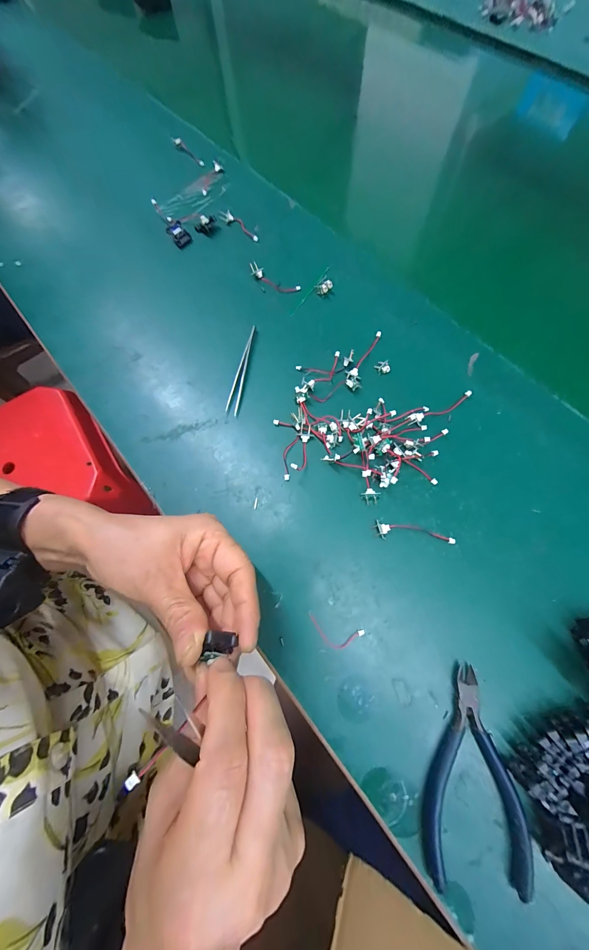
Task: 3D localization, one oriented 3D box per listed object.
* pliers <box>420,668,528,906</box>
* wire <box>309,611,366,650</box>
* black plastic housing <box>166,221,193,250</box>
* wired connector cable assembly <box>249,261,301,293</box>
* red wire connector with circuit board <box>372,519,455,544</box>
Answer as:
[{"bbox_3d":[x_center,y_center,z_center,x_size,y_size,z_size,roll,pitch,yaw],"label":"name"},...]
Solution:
[{"bbox_3d":[0.118,0.193,0.206,0.058,0.009,0.115,9,72,6],"label":"pliers"},{"bbox_3d":[0.029,0.120,0.239,0.043,0.004,0.019,17,73,8],"label":"wire"},{"bbox_3d":[-0.138,-0.288,0.382,0.021,0.018,0.025,-42,75,-11],"label":"black plastic housing"},{"bbox_3d":[-0.022,-0.219,0.353,0.059,0.012,0.015,30,75,12],"label":"wired connector cable assembly"},{"bbox_3d":[0.099,0.048,0.261,0.064,0.004,0.014,5,72,5],"label":"red wire connector with circuit board"}]

